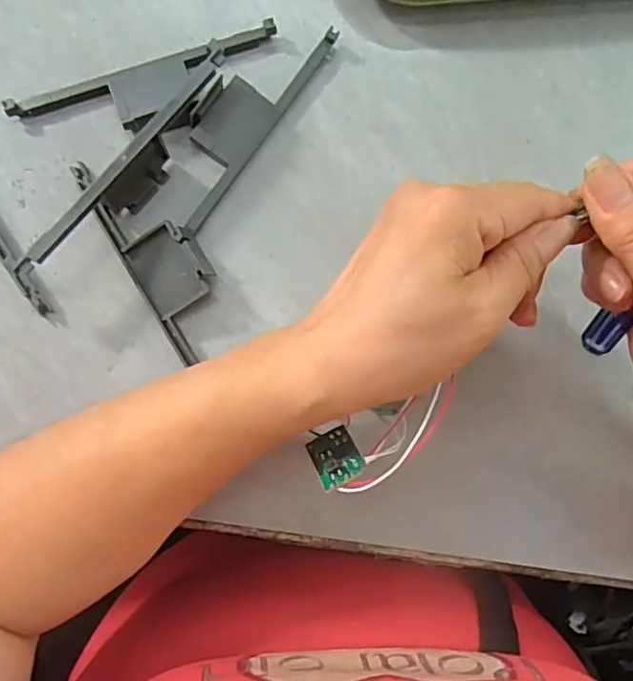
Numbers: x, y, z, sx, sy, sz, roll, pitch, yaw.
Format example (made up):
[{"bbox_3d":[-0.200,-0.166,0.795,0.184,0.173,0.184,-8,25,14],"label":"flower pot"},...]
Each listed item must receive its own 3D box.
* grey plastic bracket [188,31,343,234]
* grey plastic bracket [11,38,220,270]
[{"bbox_3d":[-0.038,-0.116,0.300,0.034,0.013,0.124,35,84,-1],"label":"grey plastic bracket"},{"bbox_3d":[-0.086,-0.080,0.279,0.013,0.036,0.131,38,84,0],"label":"grey plastic bracket"}]

